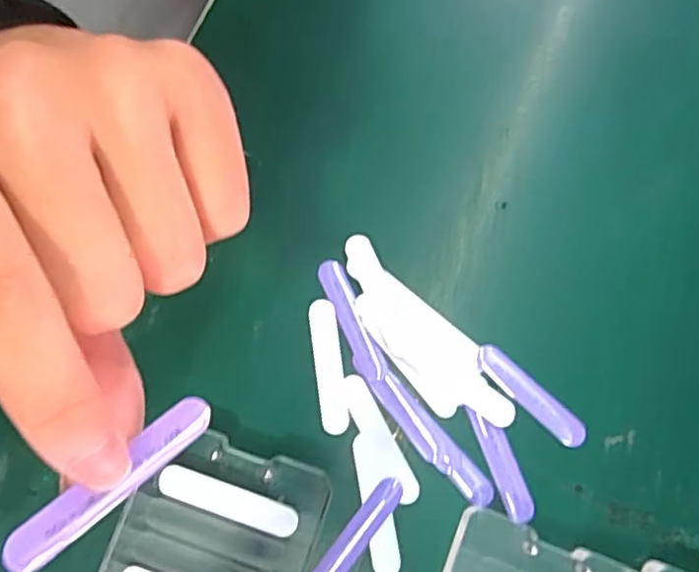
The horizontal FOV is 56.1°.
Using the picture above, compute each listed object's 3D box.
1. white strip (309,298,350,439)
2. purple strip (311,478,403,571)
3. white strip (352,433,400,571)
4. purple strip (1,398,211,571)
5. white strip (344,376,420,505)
[{"bbox_3d":[-0.008,0.031,0.254,0.011,0.004,0.051,-8,78,-3],"label":"white strip"},{"bbox_3d":[0.002,0.092,0.240,0.010,0.004,0.050,38,80,7],"label":"purple strip"},{"bbox_3d":[0.010,0.081,0.242,0.011,0.004,0.051,-9,78,-3],"label":"white strip"},{"bbox_3d":[-0.052,0.043,0.147,0.009,0.005,0.051,46,57,8],"label":"purple strip"},{"bbox_3d":[0.011,0.058,0.247,0.011,0.004,0.050,-27,80,-7],"label":"white strip"}]

